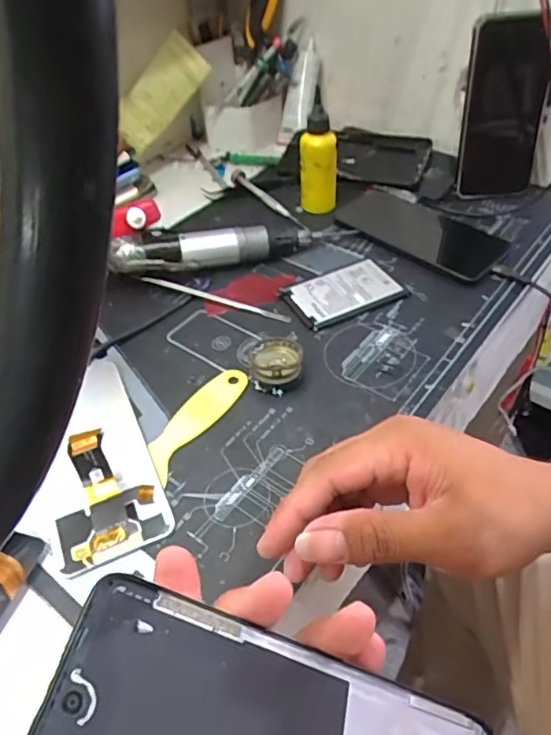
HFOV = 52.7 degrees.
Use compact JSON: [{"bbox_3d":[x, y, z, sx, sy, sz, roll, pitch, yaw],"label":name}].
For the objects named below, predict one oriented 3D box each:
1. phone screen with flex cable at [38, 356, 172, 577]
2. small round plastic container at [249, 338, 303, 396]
[{"bbox_3d":[-0.123,0.055,0.372,0.071,0.020,0.154,-20,47,-16],"label":"phone screen with flex cable"},{"bbox_3d":[0.000,-0.002,0.418,0.039,0.021,0.041,-2,45,2],"label":"small round plastic container"}]

